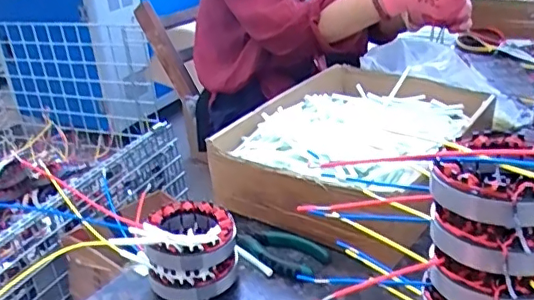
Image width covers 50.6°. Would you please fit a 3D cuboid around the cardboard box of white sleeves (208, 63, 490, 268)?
[{"bbox_3d":[0.113,-0.006,0.719,0.222,0.100,0.319,17,33,36],"label":"cardboard box of white sleeves"}]

